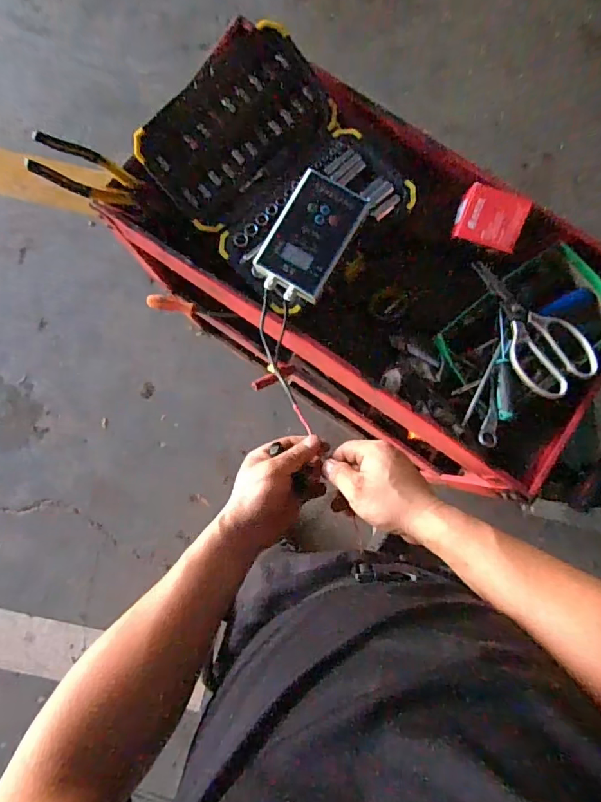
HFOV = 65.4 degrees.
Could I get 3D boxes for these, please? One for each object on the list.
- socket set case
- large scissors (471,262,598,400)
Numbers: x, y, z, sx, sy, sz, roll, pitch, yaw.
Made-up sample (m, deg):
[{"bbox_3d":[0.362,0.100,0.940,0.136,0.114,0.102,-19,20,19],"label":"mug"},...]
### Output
[{"bbox_3d":[-0.038,-0.307,0.628,0.281,0.068,0.306,-44,84,-5],"label":"socket set case"},{"bbox_3d":[0.294,-0.101,0.610,0.092,0.021,0.200,-31,83,-4],"label":"large scissors"}]

